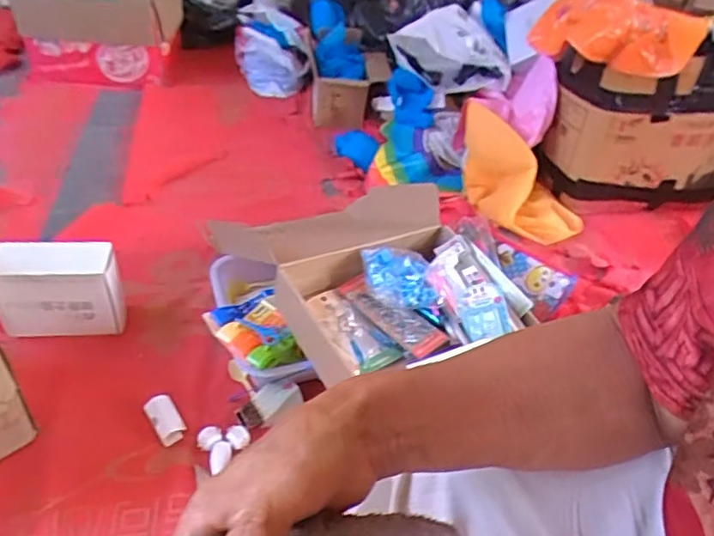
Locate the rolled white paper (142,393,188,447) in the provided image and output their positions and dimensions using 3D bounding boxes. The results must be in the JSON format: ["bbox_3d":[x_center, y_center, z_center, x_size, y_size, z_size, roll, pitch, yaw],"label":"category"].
[{"bbox_3d":[-0.277,0.216,0.868,0.038,0.022,0.073,-23,48,-30],"label":"rolled white paper"}]

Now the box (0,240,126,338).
[{"bbox_3d":[-0.477,0.036,0.962,0.188,0.148,0.070,-4,41,-12],"label":"box"}]

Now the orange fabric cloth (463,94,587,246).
[{"bbox_3d":[0.363,-0.215,1.414,0.197,0.106,0.382,-14,65,-22],"label":"orange fabric cloth"}]

